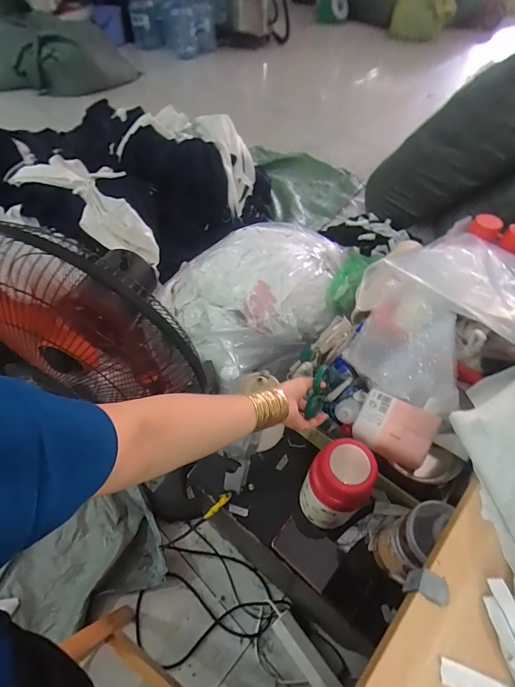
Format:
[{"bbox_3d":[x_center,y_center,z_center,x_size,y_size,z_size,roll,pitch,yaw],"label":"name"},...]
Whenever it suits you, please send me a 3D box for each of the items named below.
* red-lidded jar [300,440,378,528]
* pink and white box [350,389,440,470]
[{"bbox_3d":[0.128,0.237,0.608,0.088,0.191,0.094,0,53,0],"label":"red-lidded jar"},{"bbox_3d":[0.232,0.143,0.623,0.121,0.052,0.085,26,58,18],"label":"pink and white box"}]

